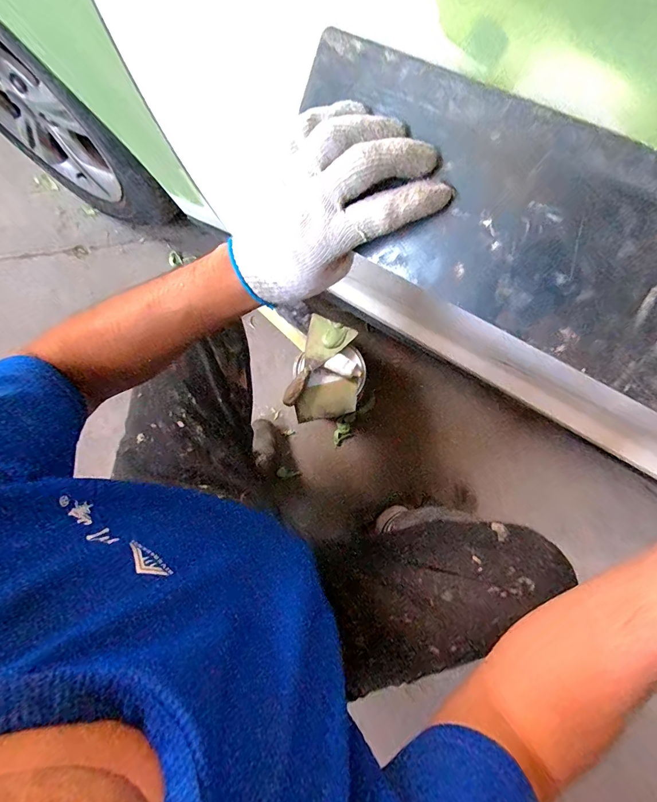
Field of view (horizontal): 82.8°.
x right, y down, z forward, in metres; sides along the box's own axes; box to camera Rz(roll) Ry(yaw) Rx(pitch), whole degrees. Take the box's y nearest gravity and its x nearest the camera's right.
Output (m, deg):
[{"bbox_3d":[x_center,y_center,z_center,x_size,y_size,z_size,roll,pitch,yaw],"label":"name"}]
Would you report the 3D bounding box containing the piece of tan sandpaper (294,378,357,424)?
[{"bbox_3d":[-0.005,0.001,0.742,0.125,0.019,0.068,-16,80,-3],"label":"piece of tan sandpaper"}]

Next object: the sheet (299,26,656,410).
[{"bbox_3d":[0.138,-0.093,0.221,0.365,0.004,0.114,33,120,12],"label":"sheet"}]

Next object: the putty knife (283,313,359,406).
[{"bbox_3d":[-0.035,-0.080,0.755,0.101,0.031,0.198,30,81,6],"label":"putty knife"}]

